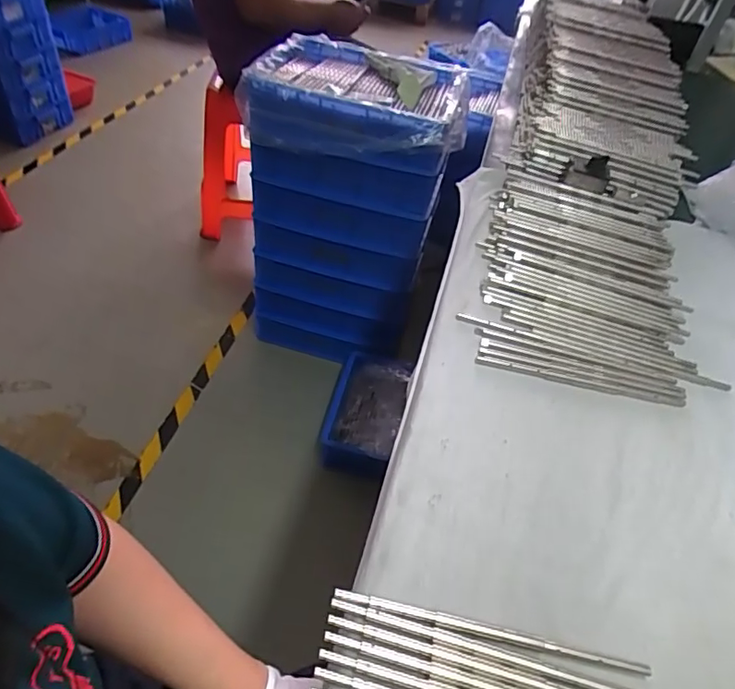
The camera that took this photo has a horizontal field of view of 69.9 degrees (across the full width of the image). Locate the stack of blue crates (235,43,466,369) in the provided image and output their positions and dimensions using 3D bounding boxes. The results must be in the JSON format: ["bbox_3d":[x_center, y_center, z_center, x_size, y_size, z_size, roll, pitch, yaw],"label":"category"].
[{"bbox_3d":[-0.043,-0.303,1.300,0.427,0.663,0.296,20,46,10],"label":"stack of blue crates"}]

